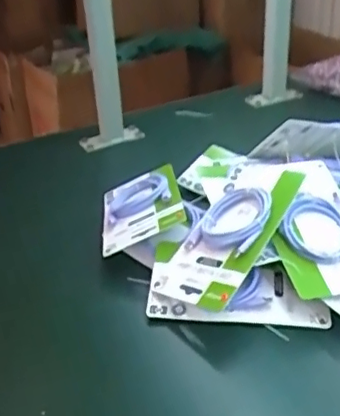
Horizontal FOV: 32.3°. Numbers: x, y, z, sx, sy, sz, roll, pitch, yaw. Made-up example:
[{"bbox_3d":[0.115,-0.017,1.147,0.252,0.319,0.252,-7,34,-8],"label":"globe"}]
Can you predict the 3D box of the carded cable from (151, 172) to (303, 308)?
[{"bbox_3d":[0.054,0.027,0.607,0.112,0.018,0.160,12,62,48],"label":"carded cable"}]

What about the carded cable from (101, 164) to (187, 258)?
[{"bbox_3d":[-0.036,-0.006,0.715,0.101,0.021,0.164,-25,30,8],"label":"carded cable"}]

